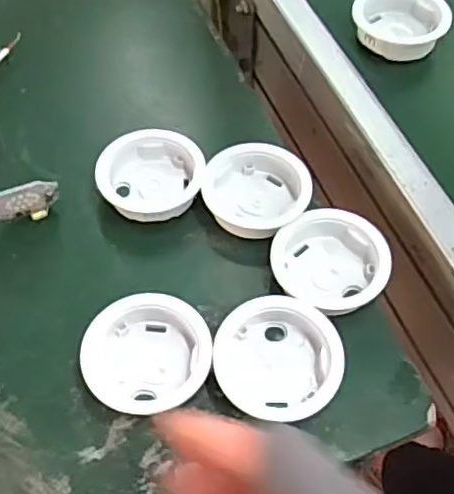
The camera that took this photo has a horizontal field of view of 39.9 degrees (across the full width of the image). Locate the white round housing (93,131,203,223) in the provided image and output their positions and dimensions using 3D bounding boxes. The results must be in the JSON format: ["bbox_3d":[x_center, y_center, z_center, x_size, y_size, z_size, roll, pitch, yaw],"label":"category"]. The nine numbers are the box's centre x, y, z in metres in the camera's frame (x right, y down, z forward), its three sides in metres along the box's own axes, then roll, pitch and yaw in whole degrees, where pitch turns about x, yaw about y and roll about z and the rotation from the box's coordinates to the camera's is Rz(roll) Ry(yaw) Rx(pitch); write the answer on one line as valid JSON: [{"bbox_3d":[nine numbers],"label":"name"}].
[{"bbox_3d":[-0.052,-0.048,0.436,0.070,0.025,0.064,1,58,-1],"label":"white round housing"}]

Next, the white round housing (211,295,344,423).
[{"bbox_3d":[0.030,0.065,0.366,0.071,0.024,0.067,1,58,-1],"label":"white round housing"}]

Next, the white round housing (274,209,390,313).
[{"bbox_3d":[0.066,0.008,0.400,0.070,0.027,0.060,26,61,14],"label":"white round housing"}]

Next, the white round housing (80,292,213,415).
[{"bbox_3d":[-0.046,0.063,0.368,0.072,0.024,0.066,1,58,-1],"label":"white round housing"}]

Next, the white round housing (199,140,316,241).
[{"bbox_3d":[0.019,-0.037,0.427,0.064,0.030,0.068,1,58,-1],"label":"white round housing"}]

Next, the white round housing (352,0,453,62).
[{"bbox_3d":[0.135,-0.177,0.490,0.070,0.027,0.074,1,58,-1],"label":"white round housing"}]

